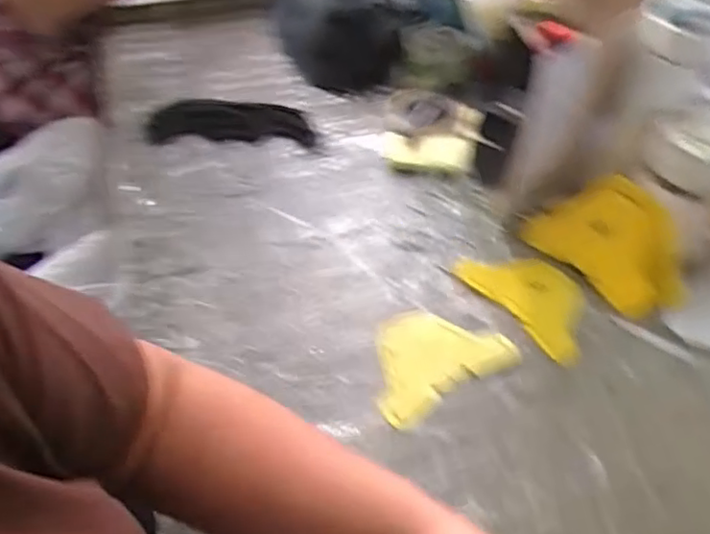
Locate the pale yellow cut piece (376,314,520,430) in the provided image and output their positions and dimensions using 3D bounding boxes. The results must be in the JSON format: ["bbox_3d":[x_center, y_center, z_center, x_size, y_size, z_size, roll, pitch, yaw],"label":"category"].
[{"bbox_3d":[0.069,0.081,0.598,0.140,0.007,0.096,-25,52,-23],"label":"pale yellow cut piece"}]

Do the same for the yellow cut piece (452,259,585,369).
[{"bbox_3d":[0.182,0.029,0.654,0.090,0.016,0.144,-32,55,-27],"label":"yellow cut piece"}]

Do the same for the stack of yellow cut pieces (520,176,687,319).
[{"bbox_3d":[0.264,-0.016,0.663,0.037,0.132,0.140,-1,65,-50],"label":"stack of yellow cut pieces"}]

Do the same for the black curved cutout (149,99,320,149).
[{"bbox_3d":[-0.157,-0.190,0.836,0.212,0.023,0.084,3,47,1],"label":"black curved cutout"}]

